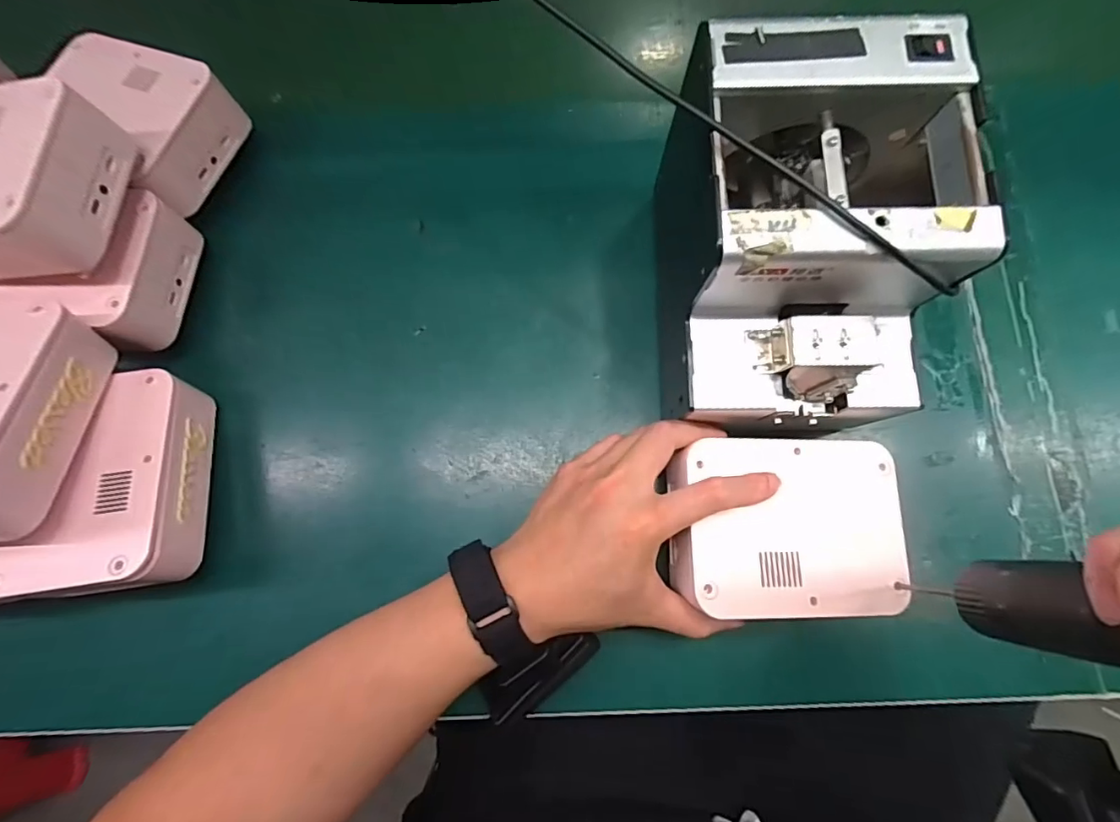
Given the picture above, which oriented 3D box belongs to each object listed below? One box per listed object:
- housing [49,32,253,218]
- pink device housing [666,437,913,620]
[{"bbox_3d":[-0.294,-0.201,0.365,0.105,0.059,0.094,22,77,6],"label":"housing"},{"bbox_3d":[0.132,0.066,0.297,0.131,0.026,0.097,0,77,1],"label":"pink device housing"}]

